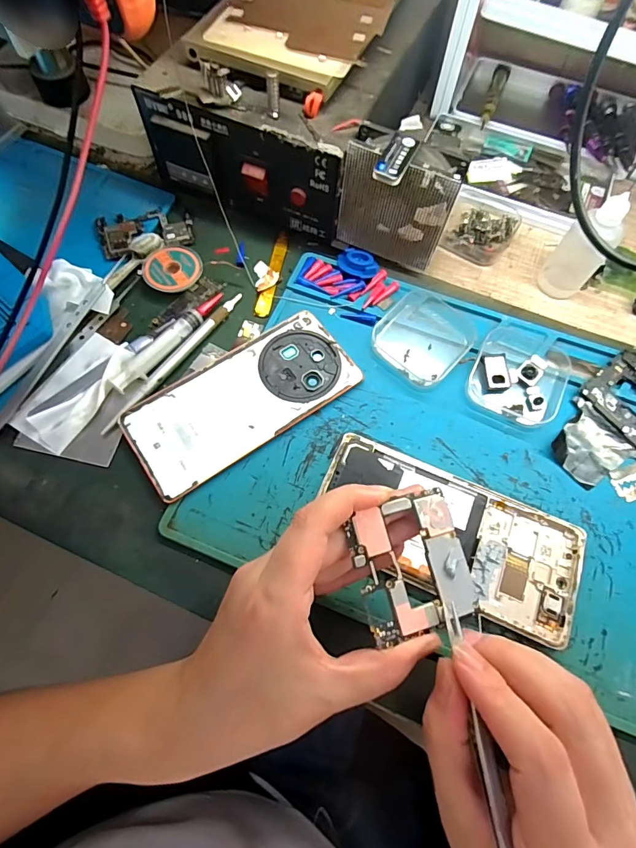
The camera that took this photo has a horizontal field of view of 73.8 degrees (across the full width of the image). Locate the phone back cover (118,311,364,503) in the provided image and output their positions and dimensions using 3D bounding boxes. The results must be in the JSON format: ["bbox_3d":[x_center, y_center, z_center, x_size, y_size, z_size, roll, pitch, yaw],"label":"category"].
[{"bbox_3d":[-0.052,-0.018,0.296,0.159,0.005,0.072,-34,73,-12],"label":"phone back cover"}]

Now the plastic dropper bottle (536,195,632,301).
[{"bbox_3d":[0.199,-0.131,0.319,0.029,0.075,0.032,-33,73,-11],"label":"plastic dropper bottle"}]

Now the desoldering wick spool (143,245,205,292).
[{"bbox_3d":[-0.115,-0.124,0.333,0.045,0.012,0.042,0,70,0],"label":"desoldering wick spool"}]

